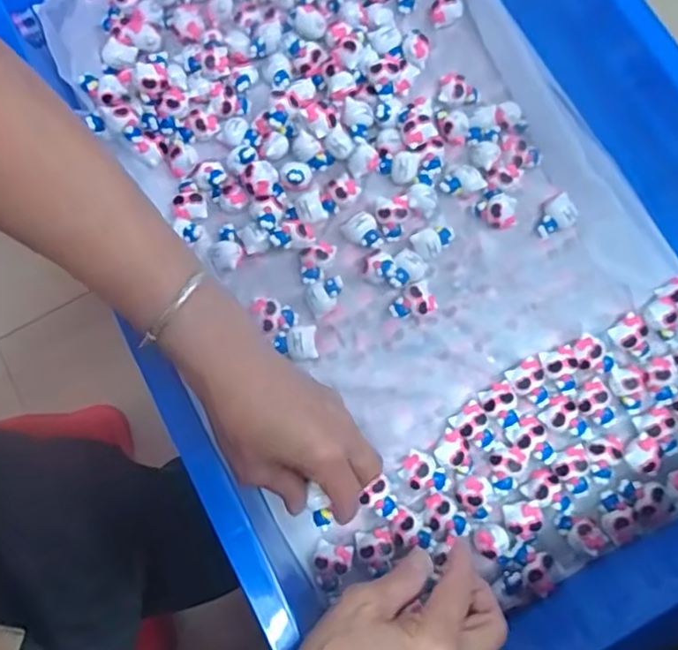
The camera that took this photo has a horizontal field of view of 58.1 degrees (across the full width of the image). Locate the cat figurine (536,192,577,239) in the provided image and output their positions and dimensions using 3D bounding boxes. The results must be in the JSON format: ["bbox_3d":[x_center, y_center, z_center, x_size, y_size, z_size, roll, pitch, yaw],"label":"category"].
[{"bbox_3d":[0.171,-0.087,0.481,0.030,0.019,0.025,-24,80,-5],"label":"cat figurine"}]

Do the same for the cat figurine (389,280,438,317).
[{"bbox_3d":[0.056,-0.017,0.467,0.034,0.013,0.024,-26,80,-6],"label":"cat figurine"}]

